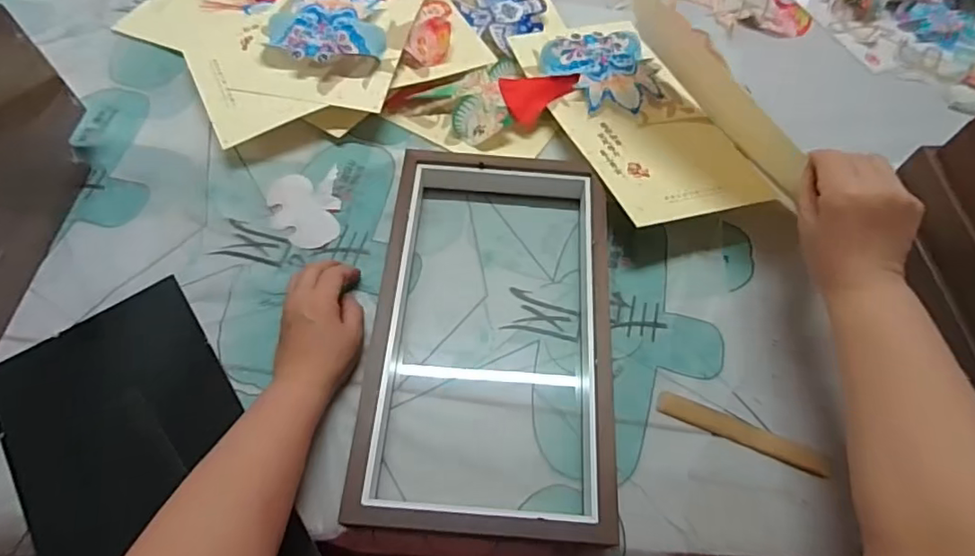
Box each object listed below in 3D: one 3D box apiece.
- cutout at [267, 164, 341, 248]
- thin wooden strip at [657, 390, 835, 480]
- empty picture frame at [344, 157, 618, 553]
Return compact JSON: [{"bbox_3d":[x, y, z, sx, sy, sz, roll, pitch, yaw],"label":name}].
[{"bbox_3d":[-0.186,-0.070,0.583,0.070,0.004,0.094,-11,62,-8],"label":"cutout"},{"bbox_3d":[0.215,0.130,0.480,0.139,0.004,0.020,21,68,12],"label":"thin wooden strip"},{"bbox_3d":[0.005,0.039,0.504,0.199,0.049,0.344,4,61,0],"label":"empty picture frame"}]

